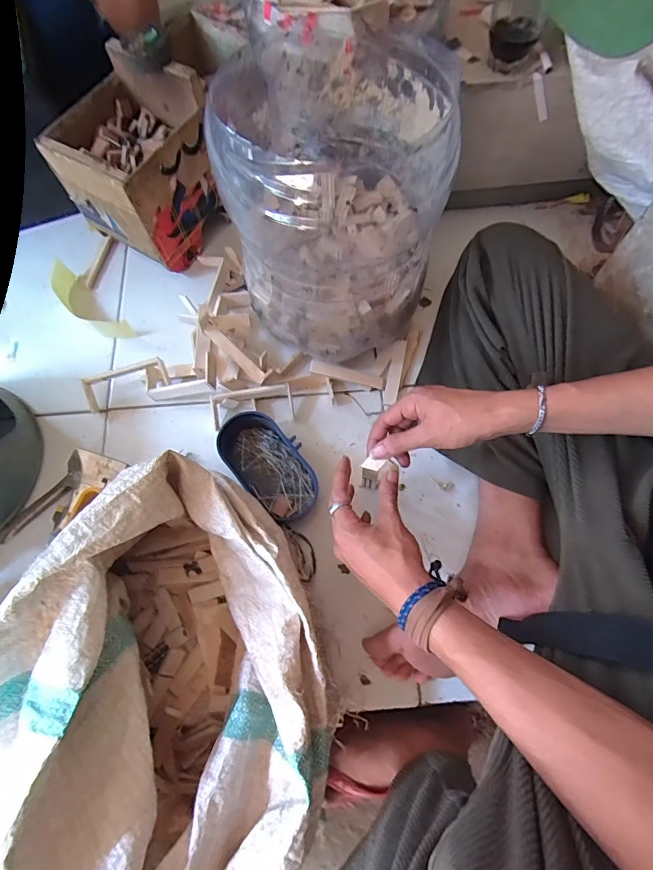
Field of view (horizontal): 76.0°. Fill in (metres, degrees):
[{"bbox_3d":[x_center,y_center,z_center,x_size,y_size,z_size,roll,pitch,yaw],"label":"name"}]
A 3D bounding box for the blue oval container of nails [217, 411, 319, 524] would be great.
[{"bbox_3d":[-0.077,0.040,0.554,0.087,0.040,0.158,-42,74,-12],"label":"blue oval container of nails"}]

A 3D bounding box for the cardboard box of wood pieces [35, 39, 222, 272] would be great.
[{"bbox_3d":[-0.269,-0.391,0.627,0.170,0.200,0.189,24,72,11],"label":"cardboard box of wood pieces"}]

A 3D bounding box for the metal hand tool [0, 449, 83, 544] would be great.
[{"bbox_3d":[-0.373,0.085,0.547,0.142,0.024,0.037,-40,73,-12],"label":"metal hand tool"}]

